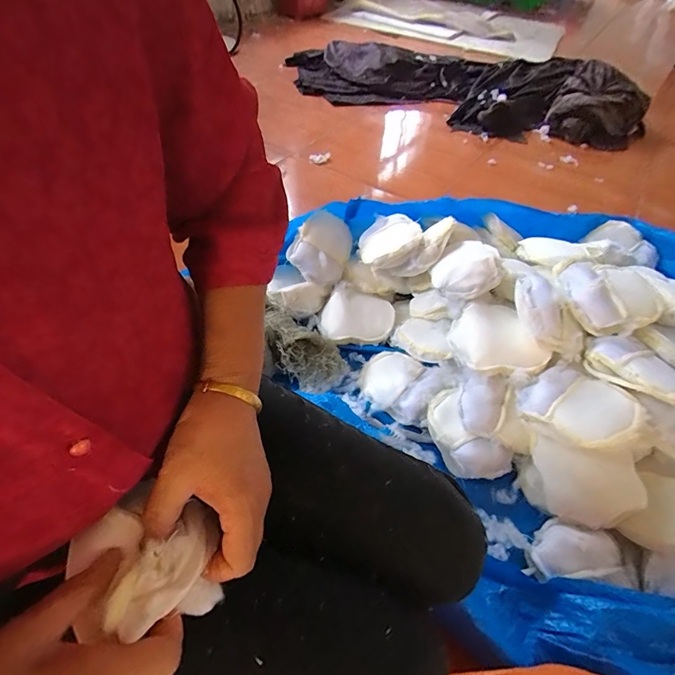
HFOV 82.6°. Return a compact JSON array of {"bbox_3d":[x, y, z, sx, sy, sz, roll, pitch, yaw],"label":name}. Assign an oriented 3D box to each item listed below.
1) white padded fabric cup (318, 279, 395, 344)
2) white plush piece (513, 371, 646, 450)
[{"bbox_3d":[0.046,-0.047,0.903,0.169,0.059,0.144,17,51,11],"label":"white padded fabric cup"},{"bbox_3d":[0.406,0.113,0.643,0.128,0.071,0.157,-27,57,-23],"label":"white plush piece"}]

